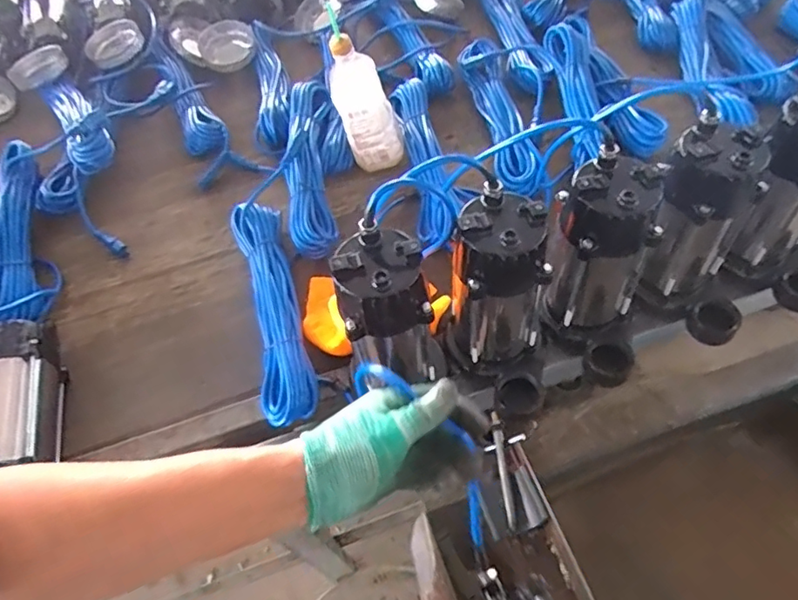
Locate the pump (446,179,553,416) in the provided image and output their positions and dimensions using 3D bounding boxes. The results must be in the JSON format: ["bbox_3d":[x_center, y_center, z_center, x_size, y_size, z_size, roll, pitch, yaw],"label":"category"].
[{"bbox_3d":[0.111,0.018,0.607,0.112,0.241,0.138,2,57,6],"label":"pump"}]

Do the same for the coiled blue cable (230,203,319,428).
[{"bbox_3d":[-0.169,0.013,0.755,0.066,0.064,0.334,-15,57,-5],"label":"coiled blue cable"}]

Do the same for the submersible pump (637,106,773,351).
[{"bbox_3d":[0.355,-0.073,0.634,0.150,0.216,0.116,27,63,20],"label":"submersible pump"}]

